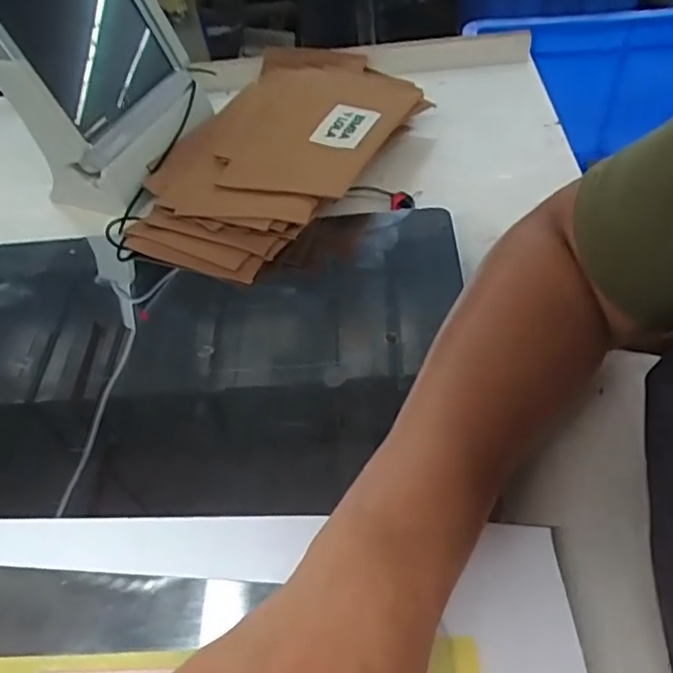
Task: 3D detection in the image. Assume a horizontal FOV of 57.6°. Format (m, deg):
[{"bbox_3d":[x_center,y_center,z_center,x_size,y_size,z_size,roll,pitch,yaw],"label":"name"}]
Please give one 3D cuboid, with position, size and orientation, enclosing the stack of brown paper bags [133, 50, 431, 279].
[{"bbox_3d":[-0.045,-0.179,0.532,0.194,0.045,0.336,19,56,21],"label":"stack of brown paper bags"}]

